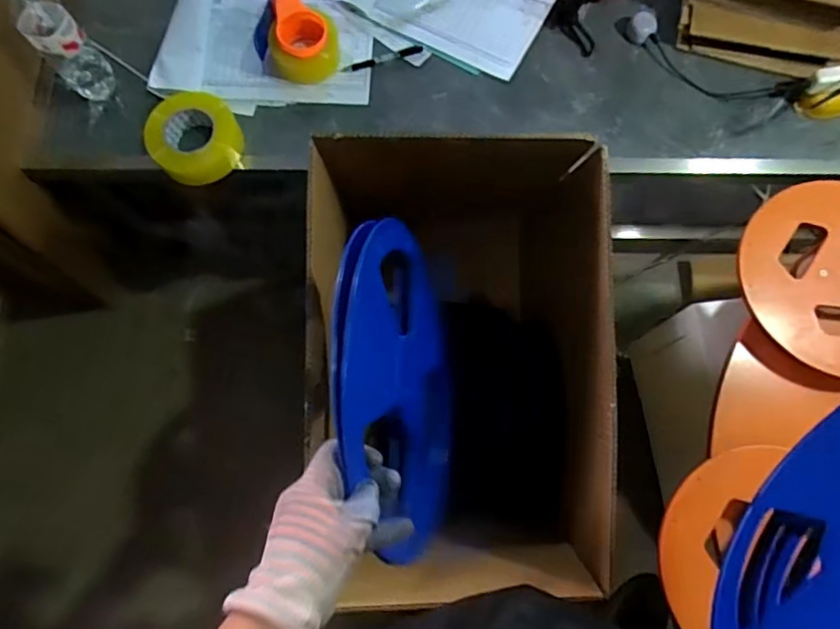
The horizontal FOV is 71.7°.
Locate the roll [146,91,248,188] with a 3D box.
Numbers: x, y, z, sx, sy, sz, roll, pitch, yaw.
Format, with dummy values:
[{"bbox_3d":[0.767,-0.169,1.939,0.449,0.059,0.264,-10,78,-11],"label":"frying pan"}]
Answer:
[{"bbox_3d":[-0.357,-0.286,0.915,0.134,0.058,0.142,0,75,1],"label":"roll"}]

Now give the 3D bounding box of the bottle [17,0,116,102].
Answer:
[{"bbox_3d":[-0.532,-0.404,0.862,0.071,0.237,0.055,-42,78,-9],"label":"bottle"}]

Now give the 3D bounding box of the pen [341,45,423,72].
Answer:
[{"bbox_3d":[-0.062,-0.426,0.968,0.138,0.012,0.018,-21,76,-4],"label":"pen"}]

